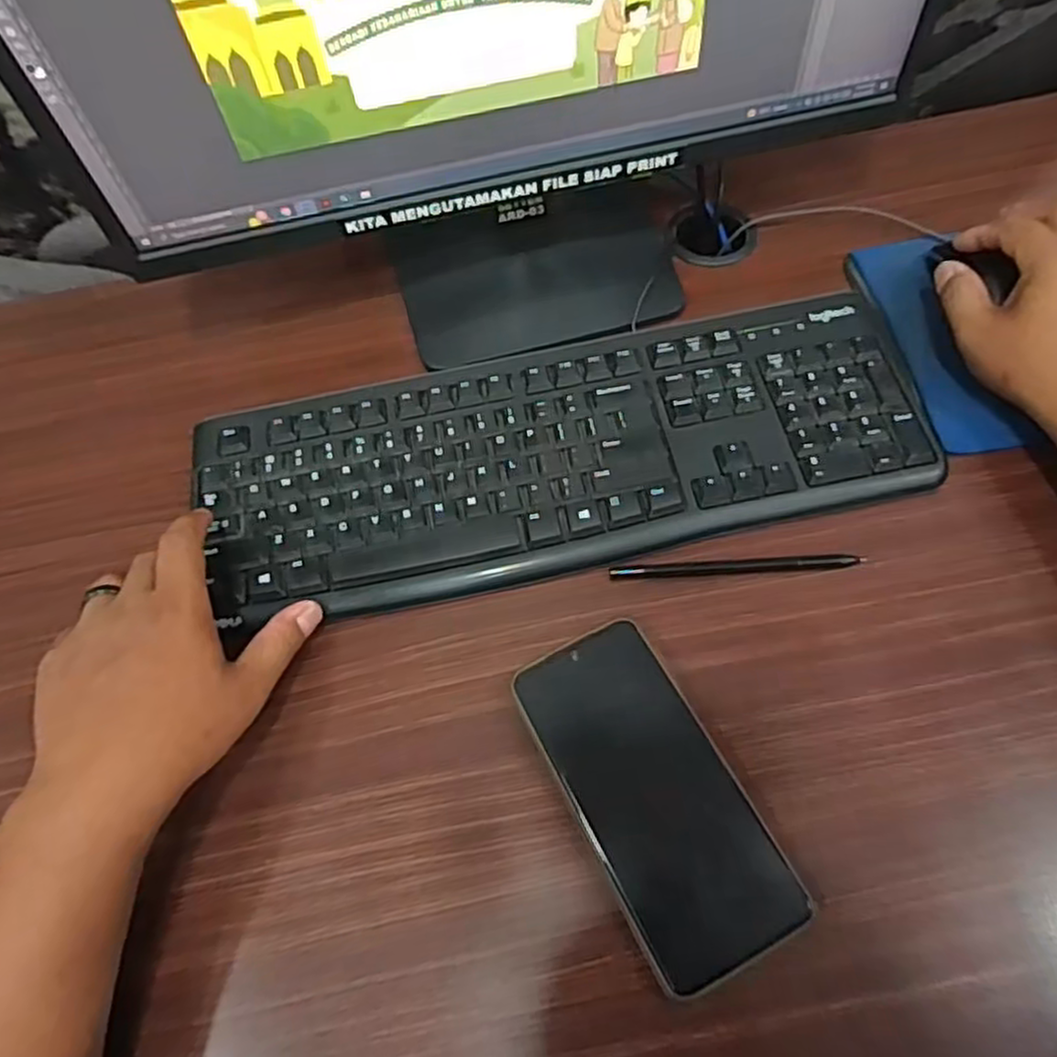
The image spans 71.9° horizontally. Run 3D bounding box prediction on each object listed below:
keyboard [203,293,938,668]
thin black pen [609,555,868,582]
[{"bbox_3d":[0.019,-0.049,0.443,0.424,0.016,0.152,-12,69,-1],"label":"keyboard"},{"bbox_3d":[0.116,0.022,0.411,0.138,0.008,0.010,-3,63,4],"label":"thin black pen"}]

